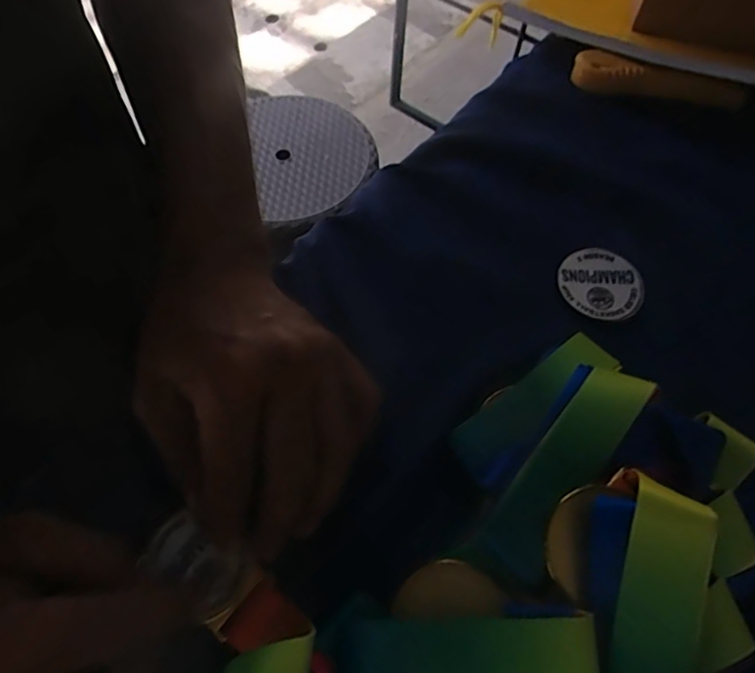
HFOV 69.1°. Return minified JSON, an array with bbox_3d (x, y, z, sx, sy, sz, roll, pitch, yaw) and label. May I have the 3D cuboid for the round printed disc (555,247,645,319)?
[{"bbox_3d":[0.125,-0.028,0.311,0.042,0.006,0.047,-41,70,-12],"label":"round printed disc"}]

